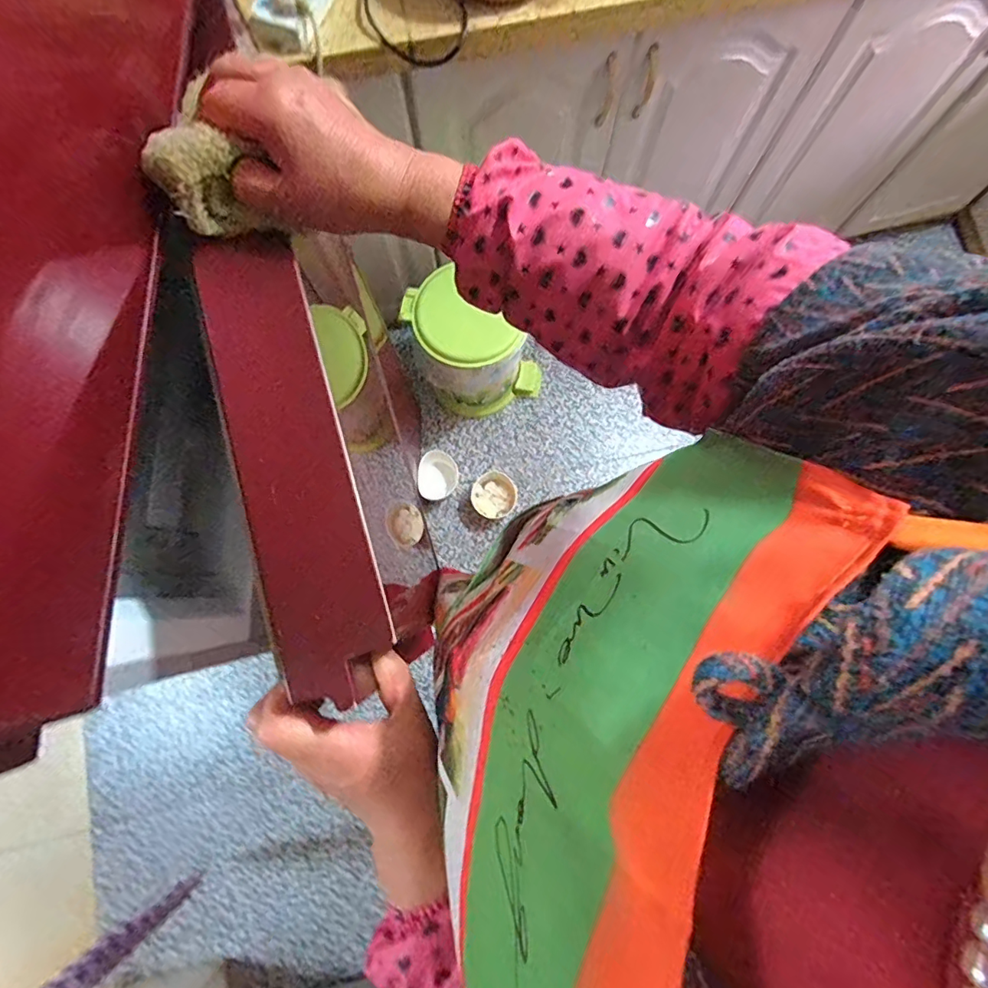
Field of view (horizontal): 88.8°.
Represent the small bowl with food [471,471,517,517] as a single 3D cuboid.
[{"bbox_3d":[0.000,0.004,1.359,0.121,0.045,0.122,0,78,0],"label":"small bowl with food"}]

